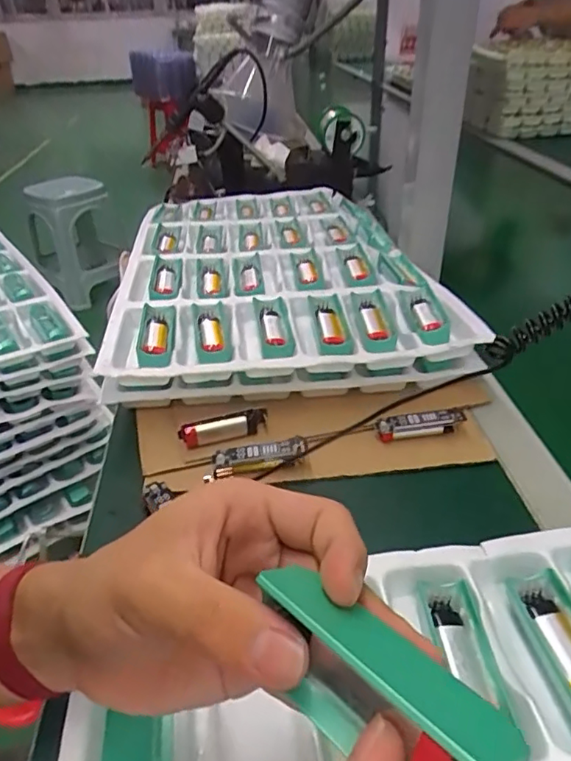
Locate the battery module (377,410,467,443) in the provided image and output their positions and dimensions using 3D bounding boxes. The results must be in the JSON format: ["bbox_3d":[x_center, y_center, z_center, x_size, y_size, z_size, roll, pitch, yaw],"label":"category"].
[{"bbox_3d":[0.108,0.036,0.436,0.070,0.021,0.012,-7,35,-7],"label":"battery module"}]

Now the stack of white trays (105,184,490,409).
[{"bbox_3d":[-0.017,-0.119,0.612,0.308,0.046,0.427,-5,36,-6],"label":"stack of white trays"}]

